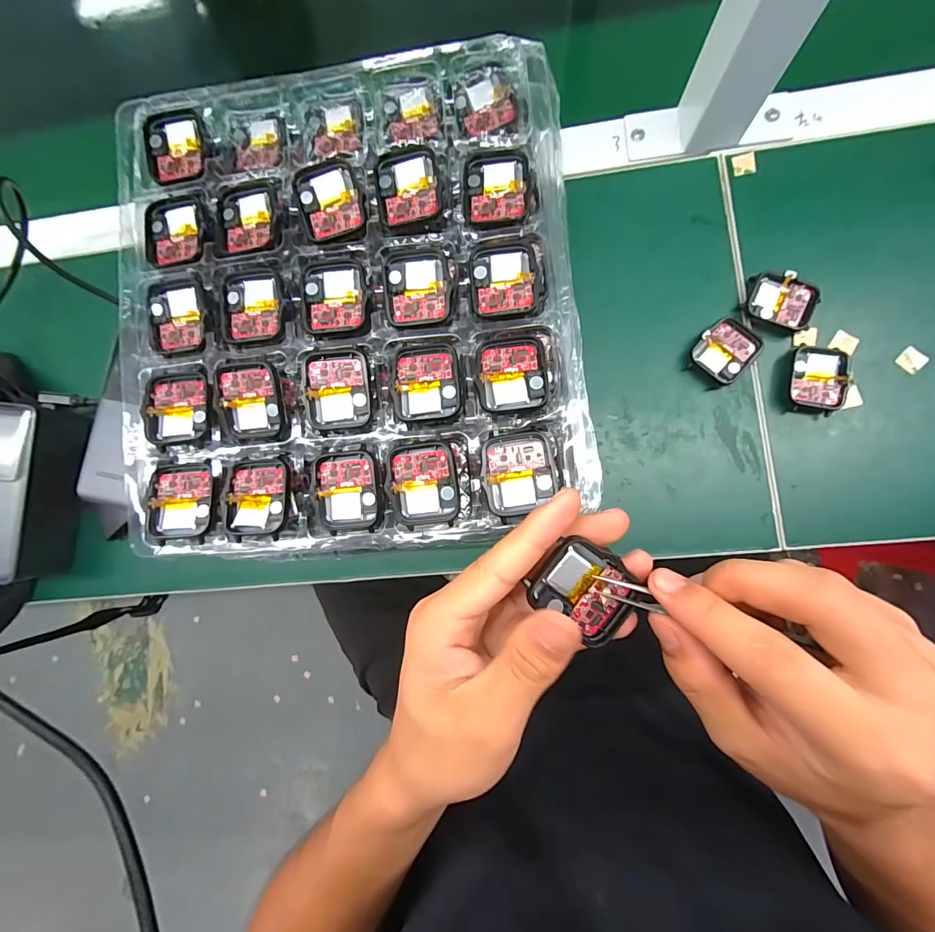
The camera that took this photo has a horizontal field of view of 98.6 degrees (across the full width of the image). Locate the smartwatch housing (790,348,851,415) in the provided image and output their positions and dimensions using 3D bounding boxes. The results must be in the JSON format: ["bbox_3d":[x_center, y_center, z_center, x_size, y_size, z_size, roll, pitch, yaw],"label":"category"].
[{"bbox_3d":[0.244,-0.060,0.282,0.036,0.010,0.046,3,87,7],"label":"smartwatch housing"}]

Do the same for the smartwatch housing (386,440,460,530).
[{"bbox_3d":[-0.024,0.010,0.218,0.037,0.009,0.045,-5,84,6],"label":"smartwatch housing"}]

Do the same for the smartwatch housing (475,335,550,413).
[{"bbox_3d":[0.024,-0.051,0.221,0.038,0.005,0.042,-4,84,6],"label":"smartwatch housing"}]

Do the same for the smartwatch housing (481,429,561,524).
[{"bbox_3d":[0.028,0.004,0.214,0.039,0.005,0.045,-5,84,6],"label":"smartwatch housing"}]

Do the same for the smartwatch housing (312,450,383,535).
[{"bbox_3d":[-0.068,0.014,0.229,0.039,0.008,0.046,-7,84,6],"label":"smartwatch housing"}]

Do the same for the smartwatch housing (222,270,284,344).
[{"bbox_3d":[-0.126,-0.095,0.238,0.037,0.004,0.042,-3,84,6],"label":"smartwatch housing"}]

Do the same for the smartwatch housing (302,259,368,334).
[{"bbox_3d":[-0.077,-0.100,0.234,0.038,0.005,0.044,-4,84,6],"label":"smartwatch housing"}]

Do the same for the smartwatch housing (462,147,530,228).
[{"bbox_3d":[0.016,-0.161,0.232,0.037,0.004,0.045,-4,84,6],"label":"smartwatch housing"}]

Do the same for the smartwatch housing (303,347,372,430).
[{"bbox_3d":[-0.073,-0.044,0.226,0.036,0.008,0.044,-4,84,6],"label":"smartwatch housing"}]

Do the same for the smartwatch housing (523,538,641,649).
[{"bbox_3d":[0.051,0.053,0.173,0.044,0.011,0.037,31,90,7],"label":"smartwatch housing"}]

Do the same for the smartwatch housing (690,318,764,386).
[{"bbox_3d":[0.184,-0.083,0.289,0.038,0.010,0.042,43,92,7],"label":"smartwatch housing"}]

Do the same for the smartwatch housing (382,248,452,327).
[{"bbox_3d":[-0.029,-0.103,0.229,0.038,0.005,0.042,-5,84,6],"label":"smartwatch housing"}]

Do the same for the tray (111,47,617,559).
[{"bbox_3d":[-0.070,-0.096,0.247,0.271,0.041,0.284,-5,86,6],"label":"tray"}]

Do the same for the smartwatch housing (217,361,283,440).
[{"bbox_3d":[-0.125,-0.038,0.236,0.034,0.015,0.042,-1,84,6],"label":"smartwatch housing"}]

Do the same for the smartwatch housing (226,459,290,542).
[{"bbox_3d":[-0.120,0.018,0.232,0.036,0.007,0.045,-2,84,6],"label":"smartwatch housing"}]

